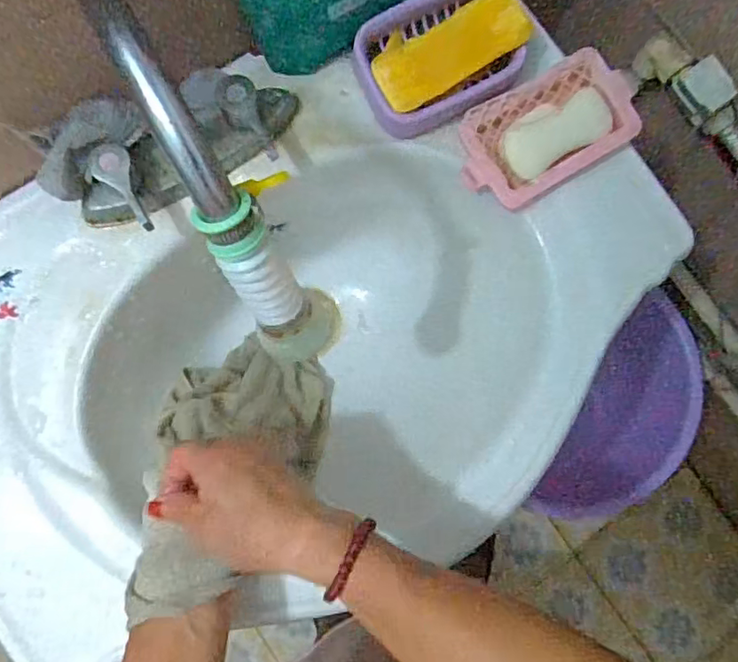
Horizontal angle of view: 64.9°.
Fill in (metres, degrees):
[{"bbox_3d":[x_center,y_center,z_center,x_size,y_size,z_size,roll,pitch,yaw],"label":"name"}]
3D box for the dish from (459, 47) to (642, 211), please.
[{"bbox_3d":[0.141,-0.157,0.459,0.132,0.033,0.081,-27,81,-5],"label":"dish"}]

